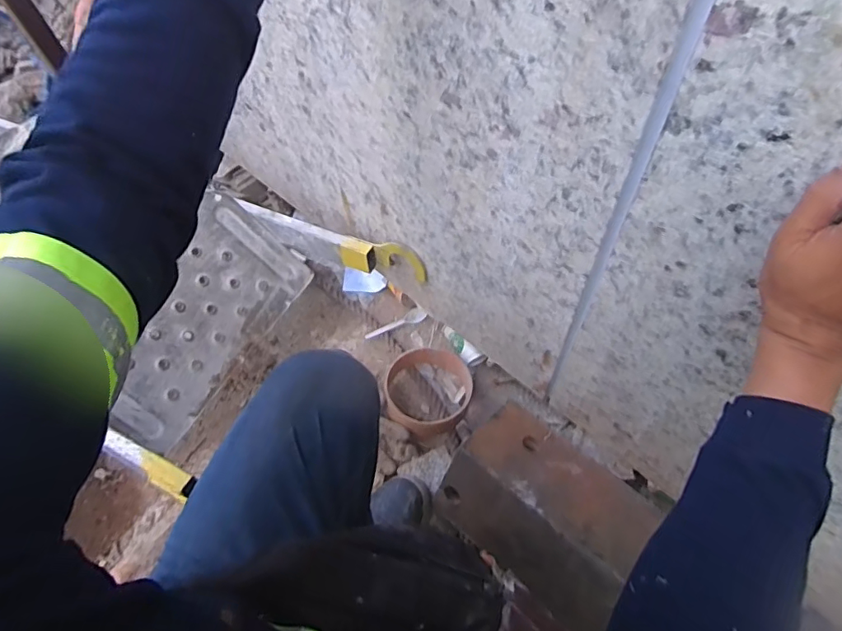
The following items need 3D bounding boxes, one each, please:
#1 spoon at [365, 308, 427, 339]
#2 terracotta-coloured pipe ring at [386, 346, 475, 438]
[{"bbox_3d":[-0.051,0.018,1.078,0.146,0.013,0.038,-23,59,-29],"label":"spoon"},{"bbox_3d":[0.013,0.136,0.952,0.160,0.056,0.170,-2,59,3],"label":"terracotta-coloured pipe ring"}]

